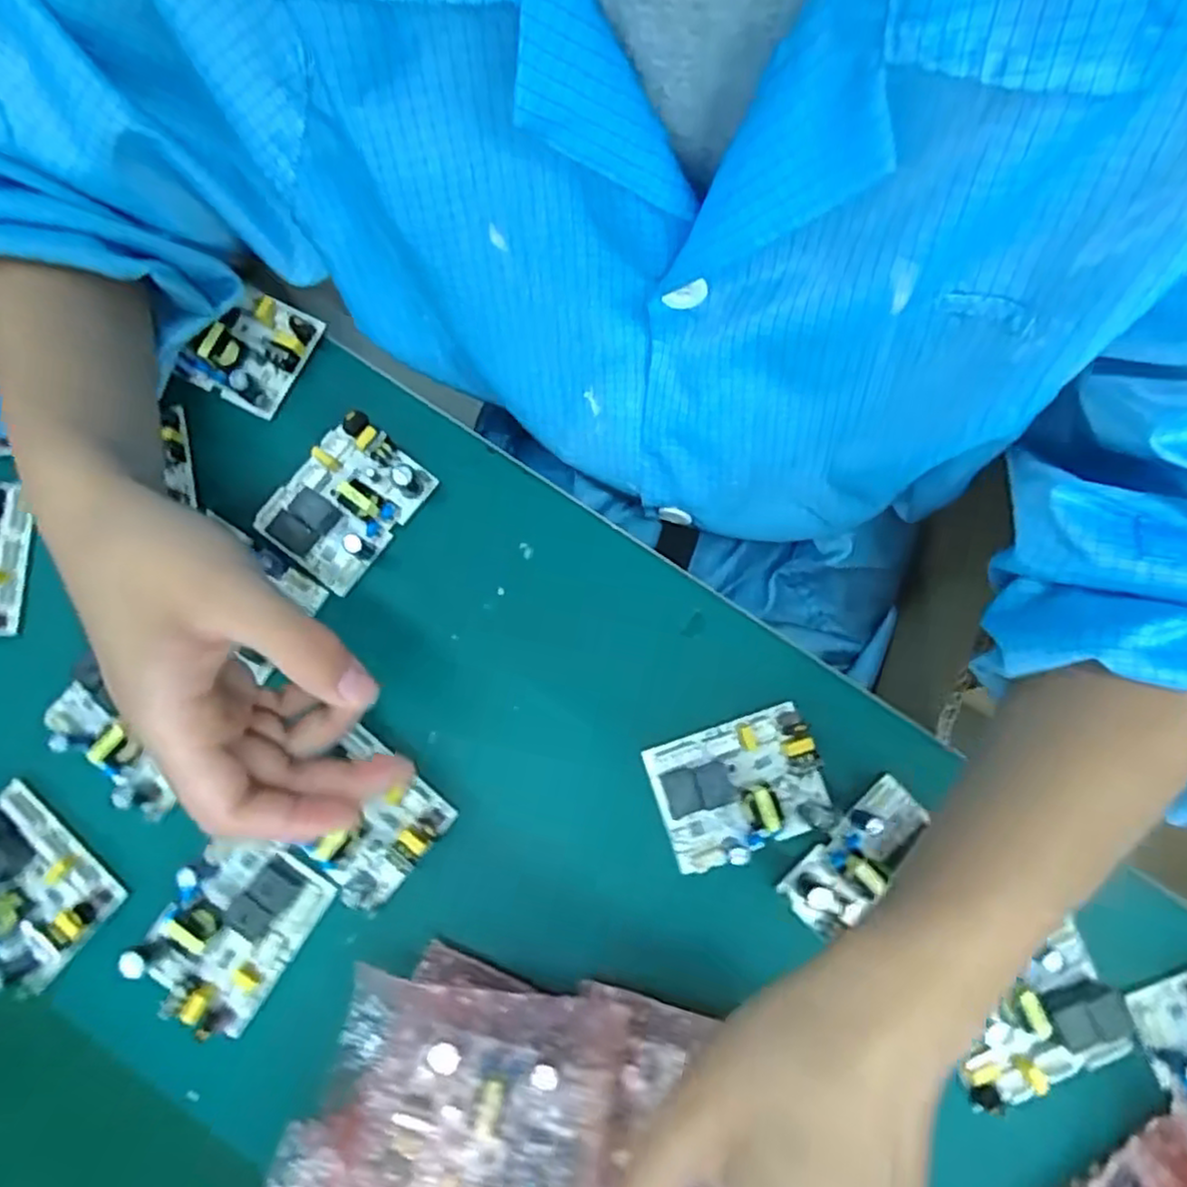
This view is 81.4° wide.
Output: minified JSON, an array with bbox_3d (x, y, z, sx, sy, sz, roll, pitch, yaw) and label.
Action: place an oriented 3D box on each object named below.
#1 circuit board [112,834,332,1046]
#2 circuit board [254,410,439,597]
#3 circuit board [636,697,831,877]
[{"bbox_3d":[-0.174,0.158,0.327,0.065,0.024,0.081,33,80,5],"label":"circuit board"},{"bbox_3d":[-0.131,-0.050,0.359,0.061,0.027,0.080,37,80,6],"label":"circuit board"},{"bbox_3d":[0.073,0.095,0.337,0.080,0.026,0.063,-17,80,-5],"label":"circuit board"}]

